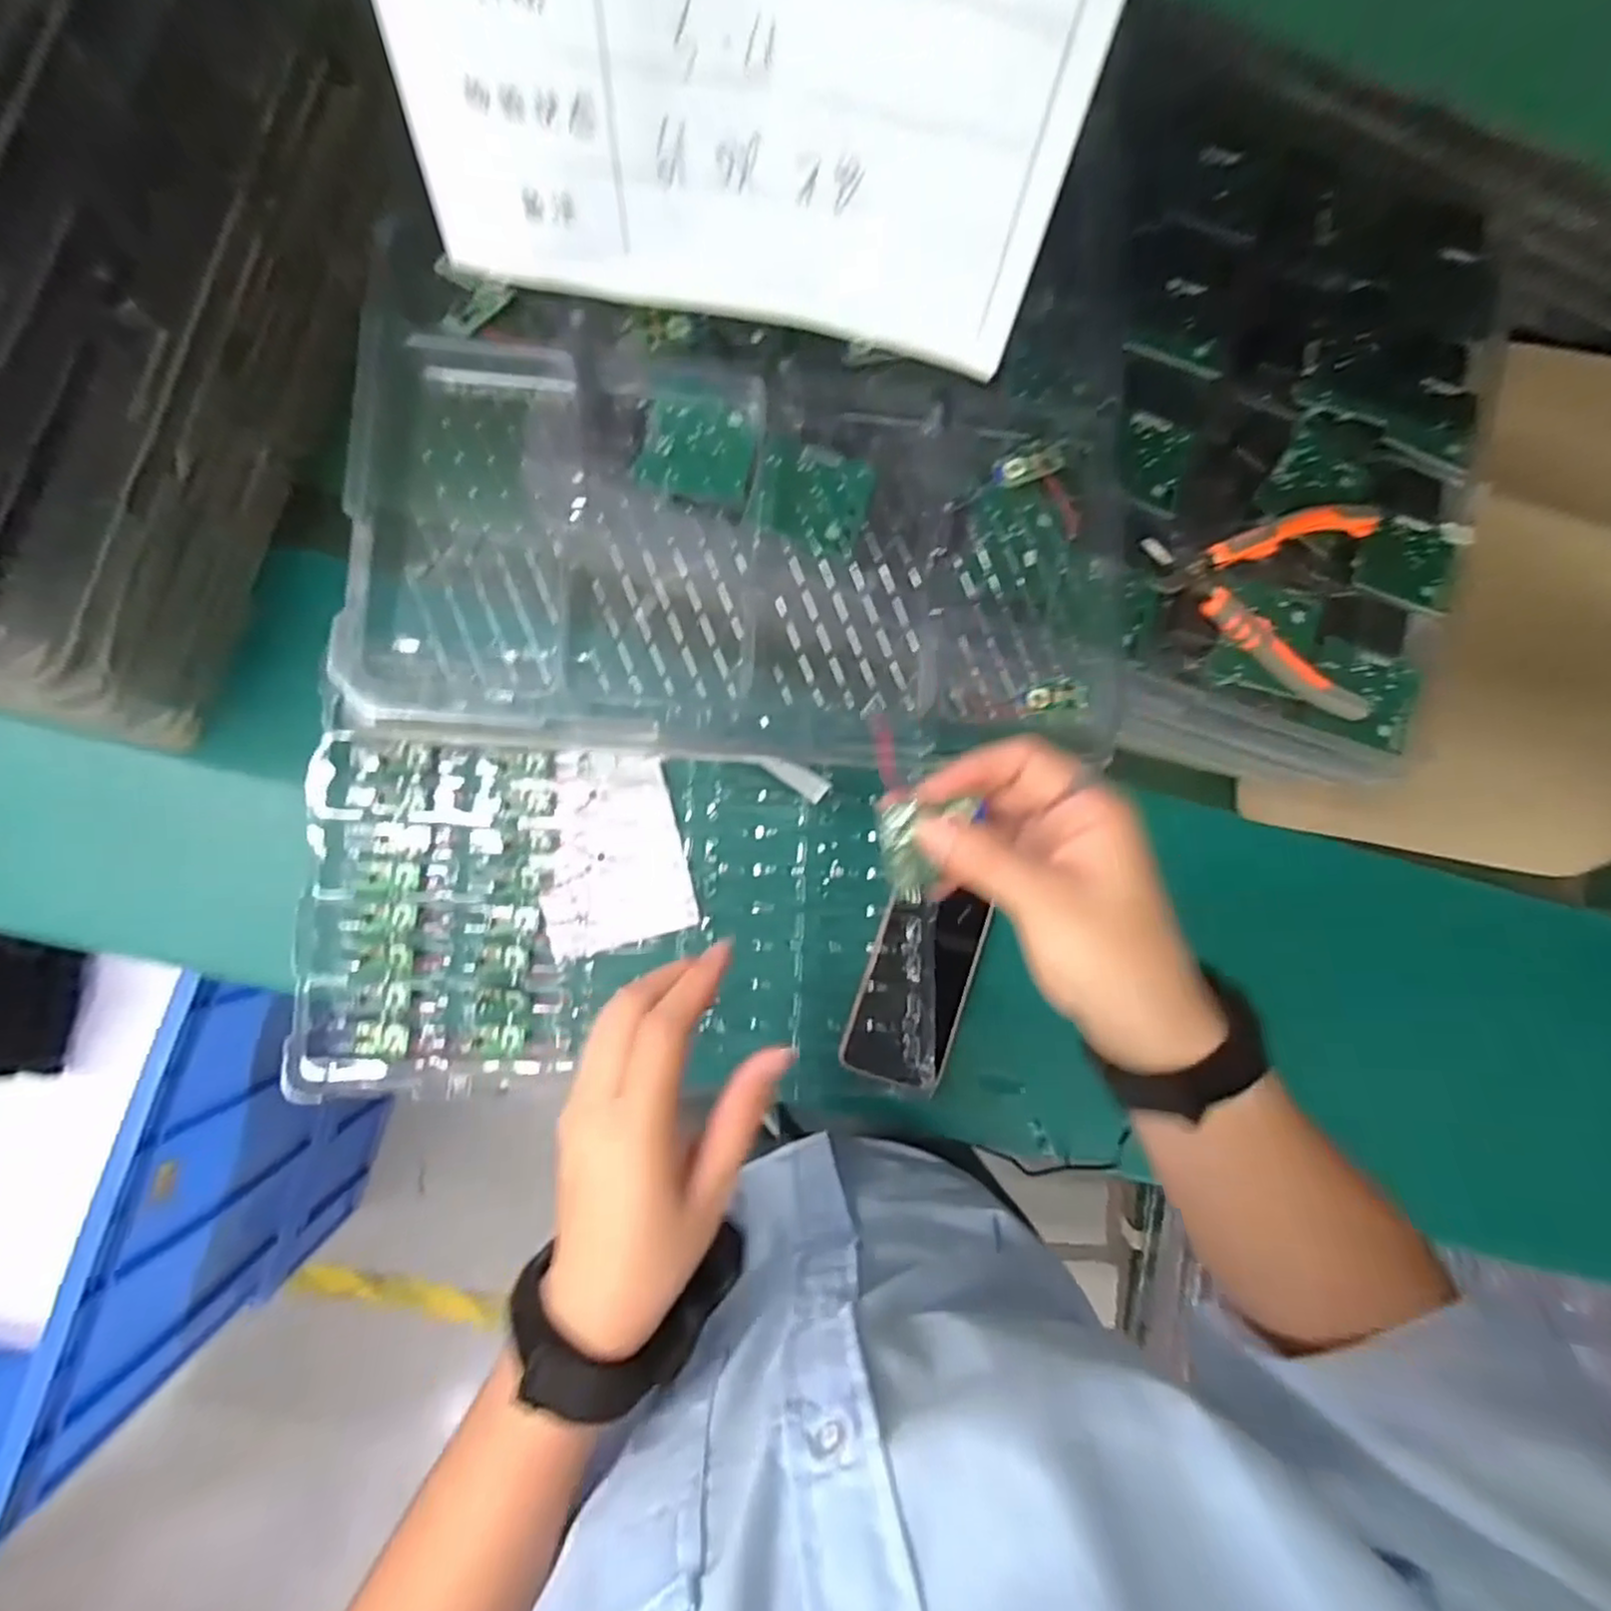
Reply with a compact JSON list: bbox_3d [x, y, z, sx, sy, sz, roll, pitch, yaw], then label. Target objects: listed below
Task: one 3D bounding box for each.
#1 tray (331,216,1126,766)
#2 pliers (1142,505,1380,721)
[{"bbox_3d":[-0.026,-0.149,0.369,0.396,0.022,0.237,2,83,-6],"label":"tray"},{"bbox_3d":[0.264,-0.127,0.406,0.138,0.022,0.125,11,84,-6],"label":"pliers"}]

